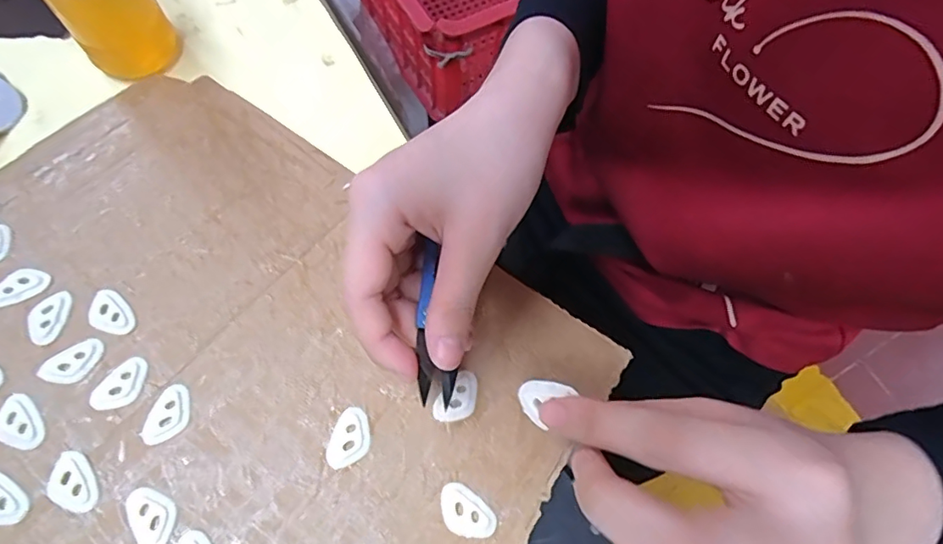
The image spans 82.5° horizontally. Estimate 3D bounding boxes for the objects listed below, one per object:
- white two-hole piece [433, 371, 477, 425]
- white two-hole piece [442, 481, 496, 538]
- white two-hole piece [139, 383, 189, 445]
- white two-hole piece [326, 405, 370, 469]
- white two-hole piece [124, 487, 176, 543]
[{"bbox_3d":[-0.006,0.058,0.247,0.016,0.004,0.026,35,71,12],"label":"white two-hole piece"},{"bbox_3d":[-0.003,0.101,0.225,0.017,0.004,0.026,-41,75,-17],"label":"white two-hole piece"},{"bbox_3d":[-0.132,0.061,0.233,0.016,0.004,0.026,11,68,3],"label":"white two-hole piece"},{"bbox_3d":[-0.053,0.072,0.235,0.017,0.004,0.026,10,68,2],"label":"white two-hole piece"},{"bbox_3d":[-0.128,0.098,0.214,0.016,0.004,0.026,-35,73,-15],"label":"white two-hole piece"}]

